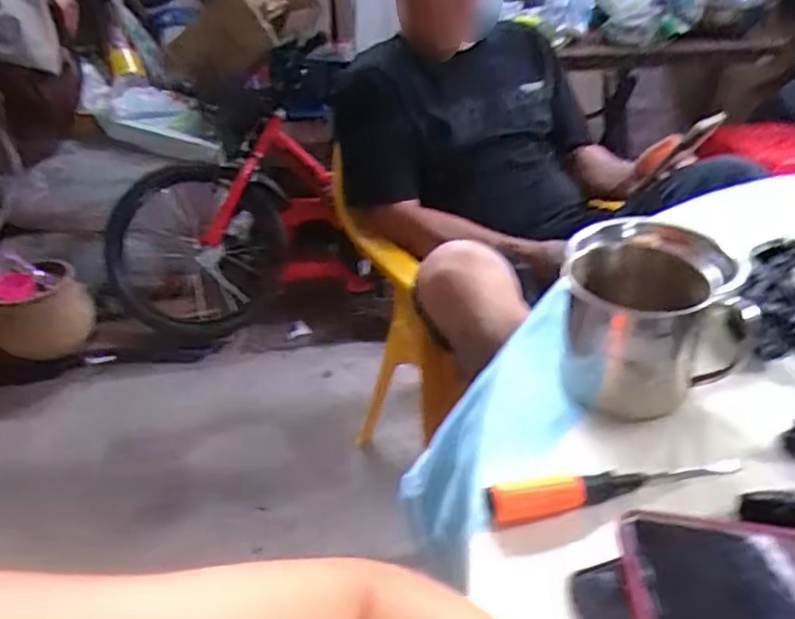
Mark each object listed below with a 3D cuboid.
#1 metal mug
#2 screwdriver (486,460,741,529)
[{"bbox_3d":[0.175,0.005,0.462,0.116,0.108,0.097,11,37,22],"label":"metal mug"},{"bbox_3d":[0.129,0.099,0.390,0.155,0.024,0.016,-11,34,-9],"label":"screwdriver"}]

